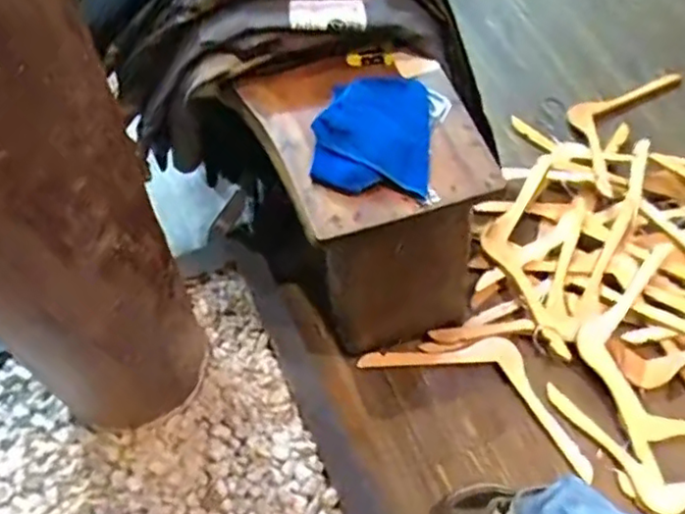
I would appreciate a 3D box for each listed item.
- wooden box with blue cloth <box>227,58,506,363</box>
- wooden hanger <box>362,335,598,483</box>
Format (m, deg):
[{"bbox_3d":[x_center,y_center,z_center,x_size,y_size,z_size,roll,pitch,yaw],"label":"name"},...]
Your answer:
[{"bbox_3d":[0.046,-0.060,1.003,0.287,0.460,0.256,-17,64,-10],"label":"wooden box with blue cloth"},{"bbox_3d":[0.252,0.214,1.141,0.421,0.013,0.148,25,82,11],"label":"wooden hanger"}]

